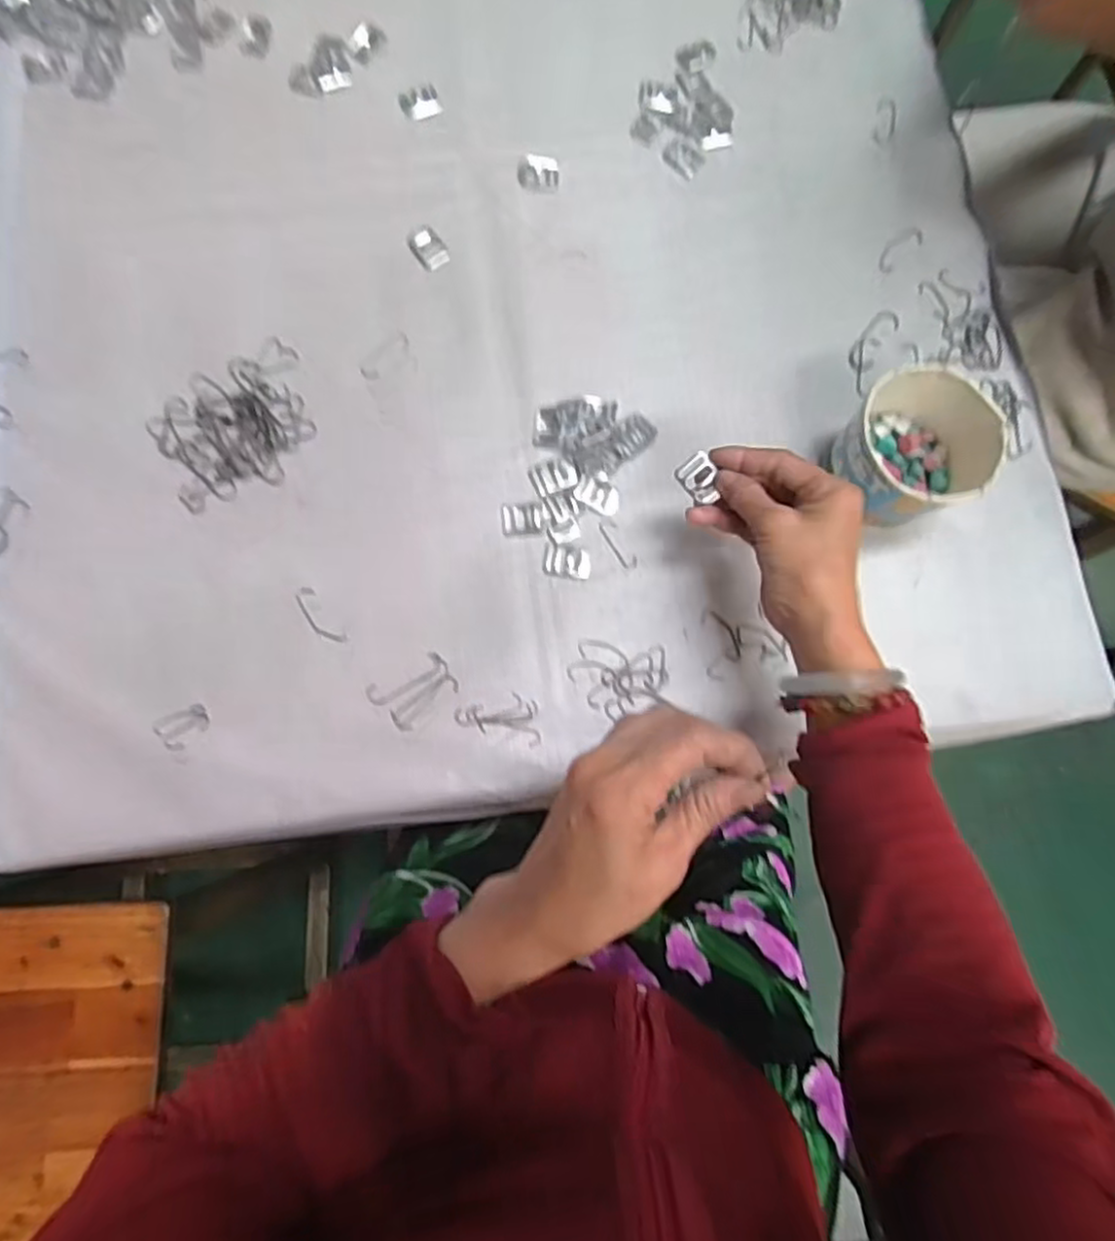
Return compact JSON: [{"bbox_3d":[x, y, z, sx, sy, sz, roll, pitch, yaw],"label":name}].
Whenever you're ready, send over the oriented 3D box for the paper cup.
[{"bbox_3d":[0.232,-0.111,0.469,0.090,0.071,0.086,0,78,-1],"label":"paper cup"}]

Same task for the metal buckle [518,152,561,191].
[{"bbox_3d":[-0.014,-0.350,0.552,0.033,0.004,0.029,8,77,0],"label":"metal buckle"}]

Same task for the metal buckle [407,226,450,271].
[{"bbox_3d":[-0.097,-0.283,0.535,0.024,0.004,0.036,-35,81,-8],"label":"metal buckle"}]

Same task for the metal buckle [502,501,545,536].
[{"bbox_3d":[-0.024,-0.071,0.490,0.028,0.004,0.022,-5,78,-2],"label":"metal buckle"}]

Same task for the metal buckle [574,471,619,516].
[{"bbox_3d":[0.030,-0.090,0.496,0.031,0.004,0.026,33,79,6],"label":"metal buckle"}]

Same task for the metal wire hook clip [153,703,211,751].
[{"bbox_3d":[-0.241,0.068,0.455,0.032,0.004,0.022,-36,81,-8],"label":"metal wire hook clip"}]

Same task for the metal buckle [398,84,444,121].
[{"bbox_3d":[-0.109,-0.414,0.568,0.031,0.004,0.028,-23,79,-6],"label":"metal buckle"}]

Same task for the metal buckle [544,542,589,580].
[{"bbox_3d":[0.007,-0.041,0.493,0.032,0.004,0.021,9,77,1],"label":"metal buckle"}]

